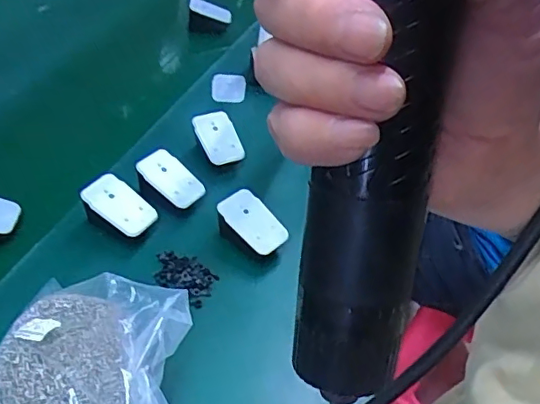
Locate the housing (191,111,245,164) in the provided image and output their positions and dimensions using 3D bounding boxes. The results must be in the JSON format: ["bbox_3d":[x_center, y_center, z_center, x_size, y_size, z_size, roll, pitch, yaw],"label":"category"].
[{"bbox_3d":[-0.059,-0.075,0.681,0.044,0.013,0.070,-23,70,-14],"label":"housing"}]

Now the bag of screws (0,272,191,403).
[{"bbox_3d":[-0.140,0.118,0.419,0.166,0.101,0.124,10,43,2],"label":"bag of screws"}]

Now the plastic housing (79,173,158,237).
[{"bbox_3d":[-0.149,0.002,0.579,0.069,0.008,0.045,44,55,0],"label":"plastic housing"}]

